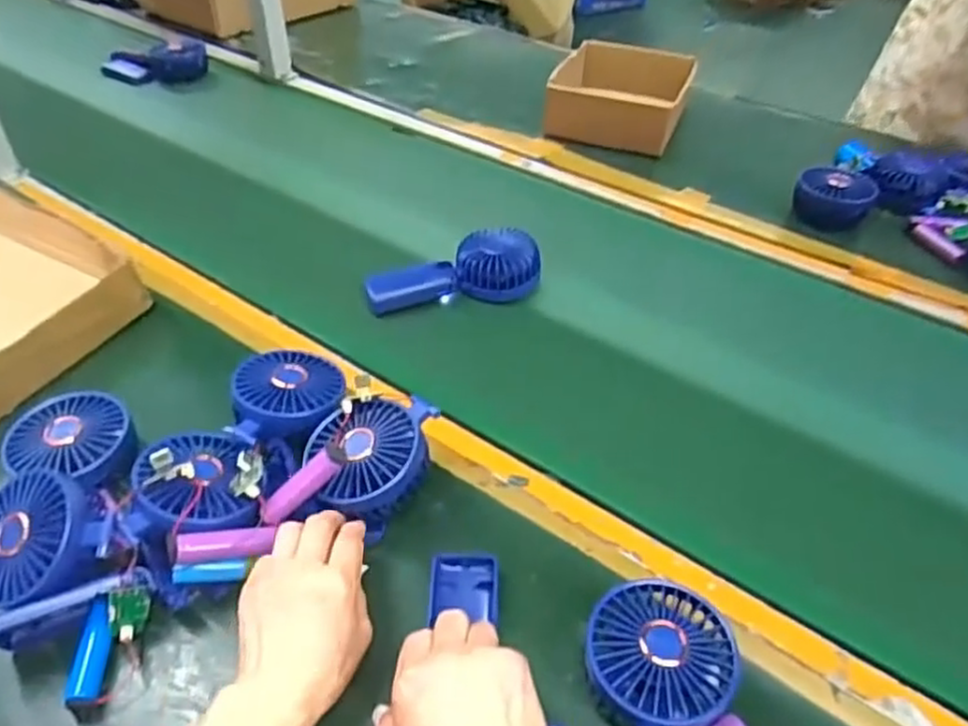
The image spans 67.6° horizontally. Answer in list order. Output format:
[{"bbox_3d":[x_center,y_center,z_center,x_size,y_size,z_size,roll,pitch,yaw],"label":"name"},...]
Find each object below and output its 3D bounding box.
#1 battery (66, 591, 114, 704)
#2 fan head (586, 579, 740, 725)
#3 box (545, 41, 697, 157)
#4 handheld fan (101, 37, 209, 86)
[{"bbox_3d":[-0.239,0.174,0.443,0.019,0.013,0.060,-1,63,-1],"label":"battery"},{"bbox_3d":[0.103,0.173,0.421,0.087,0.031,0.089,1,42,-1],"label":"fan head"},{"bbox_3d":[0.206,-0.402,1.080,0.189,0.070,0.217,14,43,14],"label":"box"},{"bbox_3d":[-0.550,-0.500,1.186,0.180,0.055,0.091,8,42,8],"label":"handheld fan"}]

